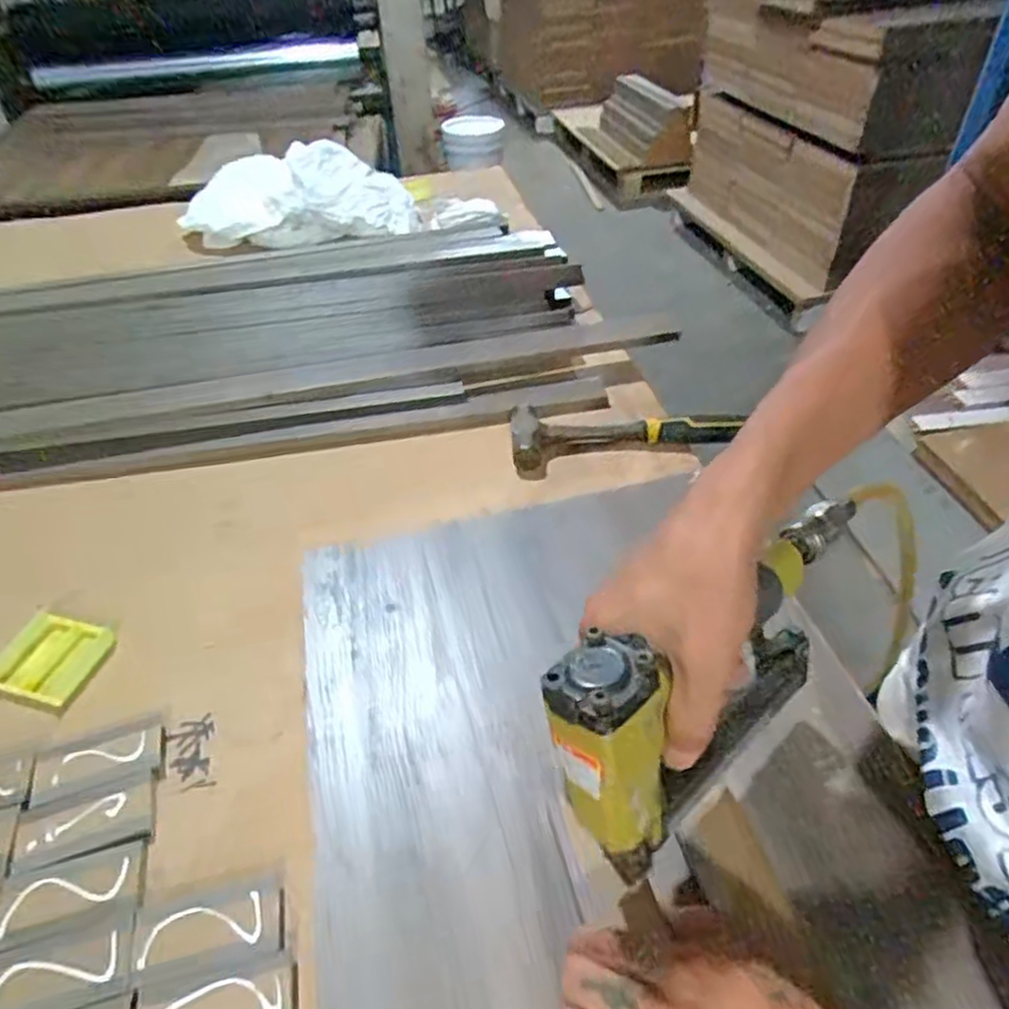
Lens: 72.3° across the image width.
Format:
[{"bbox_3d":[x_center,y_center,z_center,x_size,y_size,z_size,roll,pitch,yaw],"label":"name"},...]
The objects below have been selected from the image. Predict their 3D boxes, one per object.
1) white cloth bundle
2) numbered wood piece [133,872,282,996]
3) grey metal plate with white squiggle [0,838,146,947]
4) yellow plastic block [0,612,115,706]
[{"bbox_3d":[-0.322,-0.492,1.094,0.395,0.108,0.175,10,44,13],"label":"white cloth bundle"},{"bbox_3d":[-0.164,0.237,0.385,0.078,0.005,0.044,-11,43,-9],"label":"numbered wood piece"},{"bbox_3d":[-0.253,0.224,0.402,0.077,0.004,0.040,-12,44,-10],"label":"grey metal plate with white squiggle"},{"bbox_3d":[-0.350,0.118,0.533,0.075,0.015,0.064,10,44,13],"label":"yellow plastic block"}]

